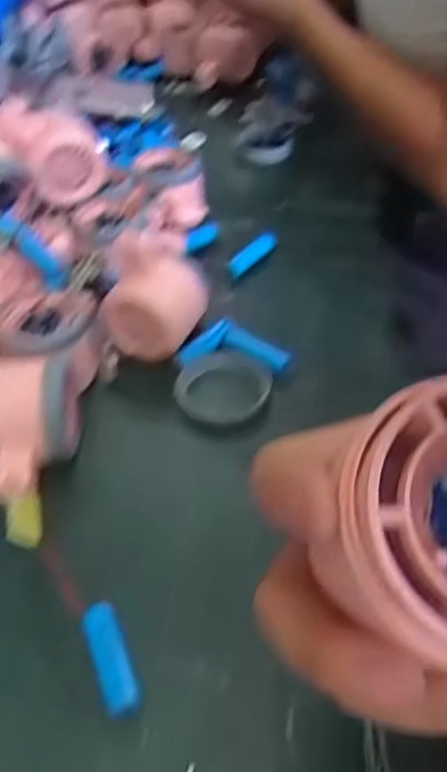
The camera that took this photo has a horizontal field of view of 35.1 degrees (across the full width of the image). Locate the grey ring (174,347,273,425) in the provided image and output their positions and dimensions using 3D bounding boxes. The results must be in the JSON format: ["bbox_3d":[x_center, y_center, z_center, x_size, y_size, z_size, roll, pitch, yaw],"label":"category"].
[{"bbox_3d":[-0.001,0.001,0.452,0.061,0.015,0.054,-22,47,-21],"label":"grey ring"}]

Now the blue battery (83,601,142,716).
[{"bbox_3d":[-0.051,0.121,0.317,0.015,0.014,0.050,-17,46,-17],"label":"blue battery"}]

